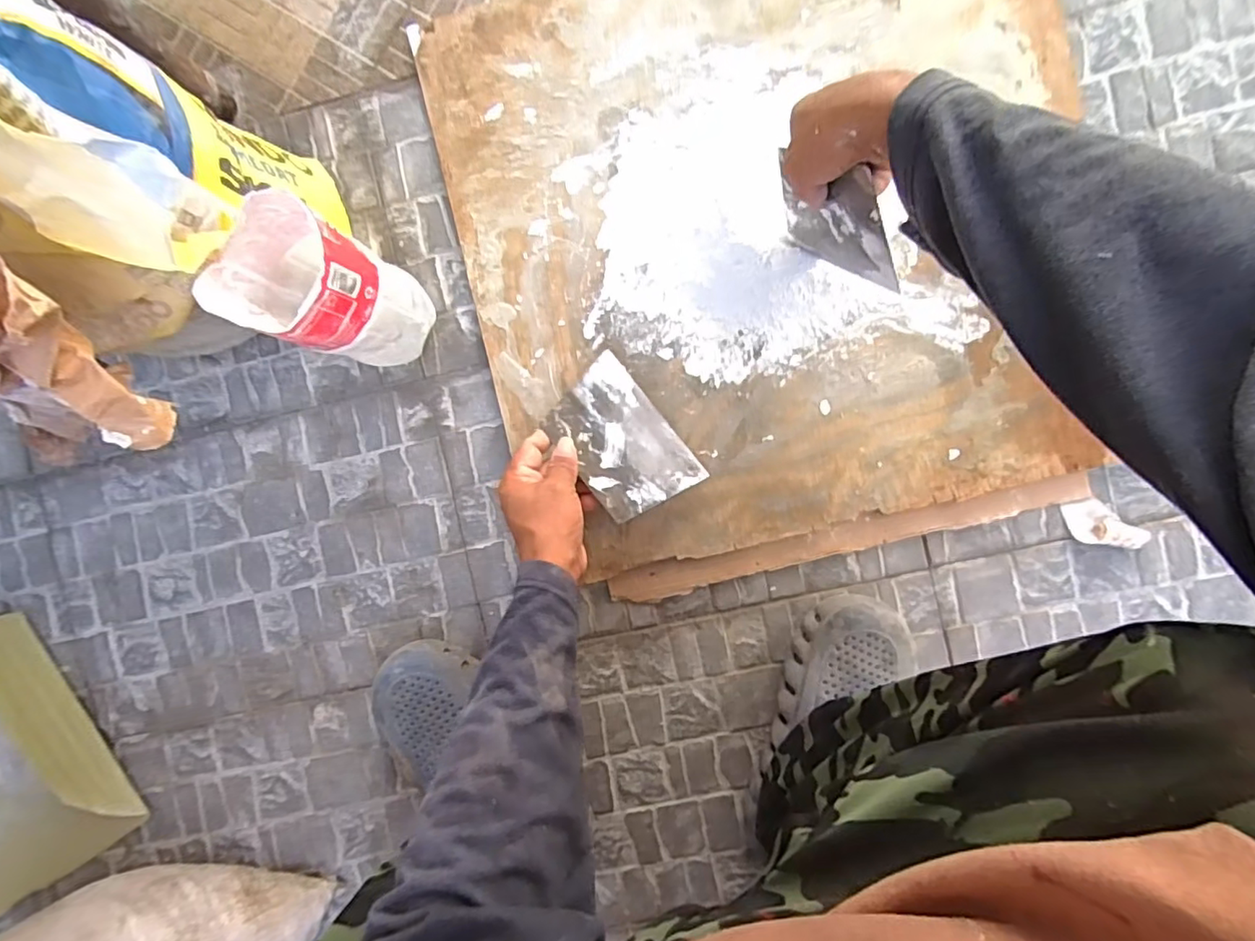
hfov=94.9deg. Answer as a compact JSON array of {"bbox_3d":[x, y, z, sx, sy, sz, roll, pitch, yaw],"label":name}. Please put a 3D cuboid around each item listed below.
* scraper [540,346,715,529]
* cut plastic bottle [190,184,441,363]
[{"bbox_3d":[-0.006,-0.027,0.532,0.098,0.005,0.141,-37,88,-18],"label":"scraper"},{"bbox_3d":[-0.243,-0.145,0.480,0.087,0.169,0.089,22,94,3],"label":"cut plastic bottle"}]

